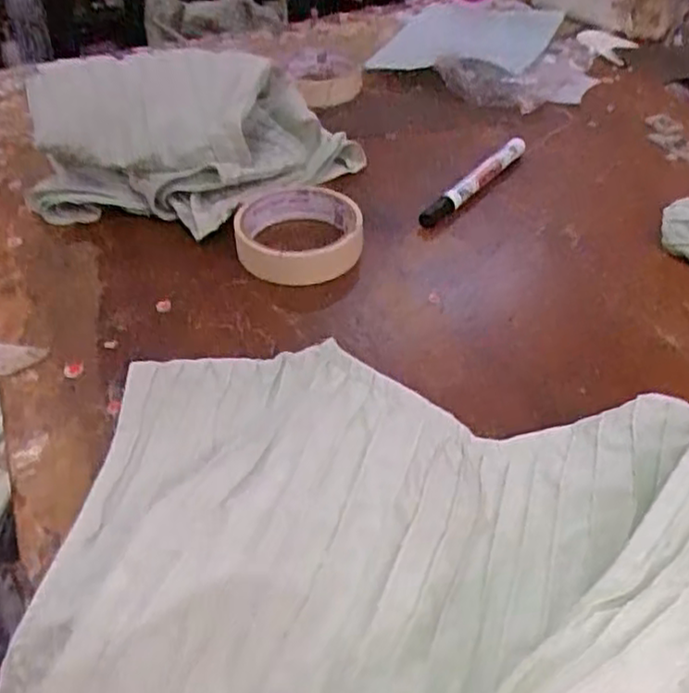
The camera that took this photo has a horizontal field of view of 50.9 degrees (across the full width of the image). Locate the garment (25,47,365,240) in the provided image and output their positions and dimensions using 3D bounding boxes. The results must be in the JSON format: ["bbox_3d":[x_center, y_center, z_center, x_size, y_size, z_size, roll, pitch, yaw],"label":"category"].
[{"bbox_3d":[-0.113,-0.160,0.546,0.250,0.098,0.133,-11,45,-9],"label":"garment"}]

